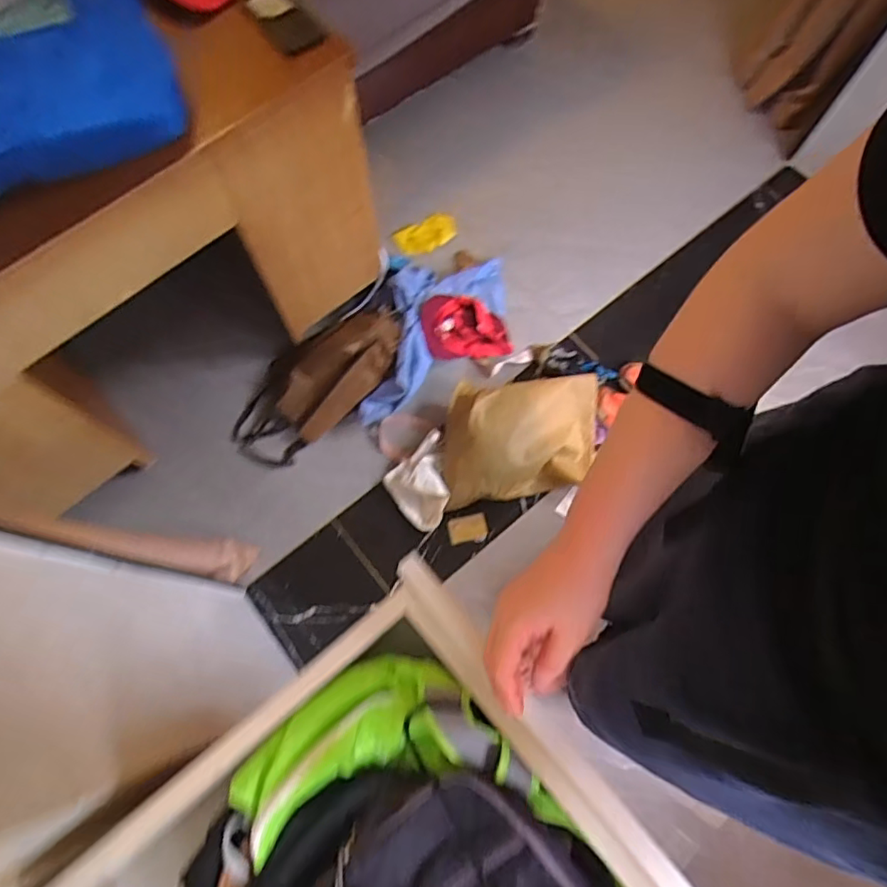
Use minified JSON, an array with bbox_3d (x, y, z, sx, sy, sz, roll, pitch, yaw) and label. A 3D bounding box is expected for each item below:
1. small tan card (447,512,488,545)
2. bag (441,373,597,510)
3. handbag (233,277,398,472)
[{"bbox_3d":[0.060,0.208,1.389,0.093,0.004,0.065,-9,74,-5],"label":"small tan card"},{"bbox_3d":[0.187,-0.013,1.400,0.371,0.074,0.287,-4,87,0],"label":"bag"},{"bbox_3d":[-0.310,-0.181,1.459,0.540,0.130,0.227,-41,76,-13],"label":"handbag"}]

